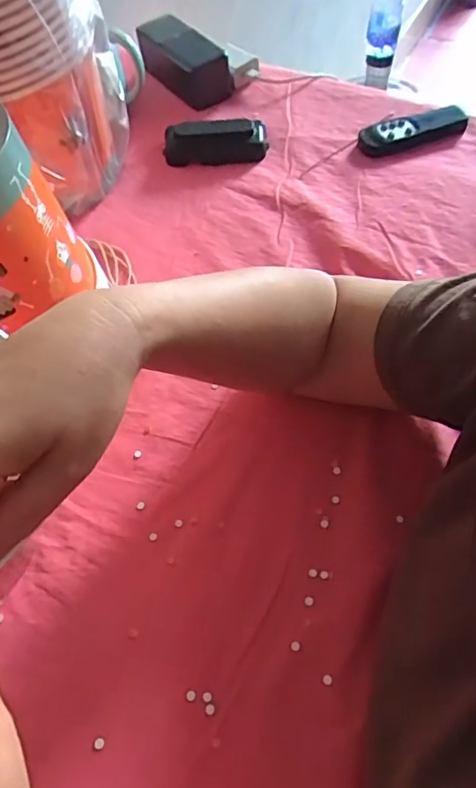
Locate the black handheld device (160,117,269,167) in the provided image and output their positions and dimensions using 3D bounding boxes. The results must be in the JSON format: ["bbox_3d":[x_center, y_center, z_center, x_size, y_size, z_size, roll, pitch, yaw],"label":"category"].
[{"bbox_3d":[-0.023,-0.263,0.566,0.104,0.027,0.042,-2,59,1],"label":"black handheld device"}]

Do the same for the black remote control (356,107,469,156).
[{"bbox_3d":[0.181,-0.272,0.564,0.118,0.021,0.031,-12,59,-5],"label":"black remote control"}]

